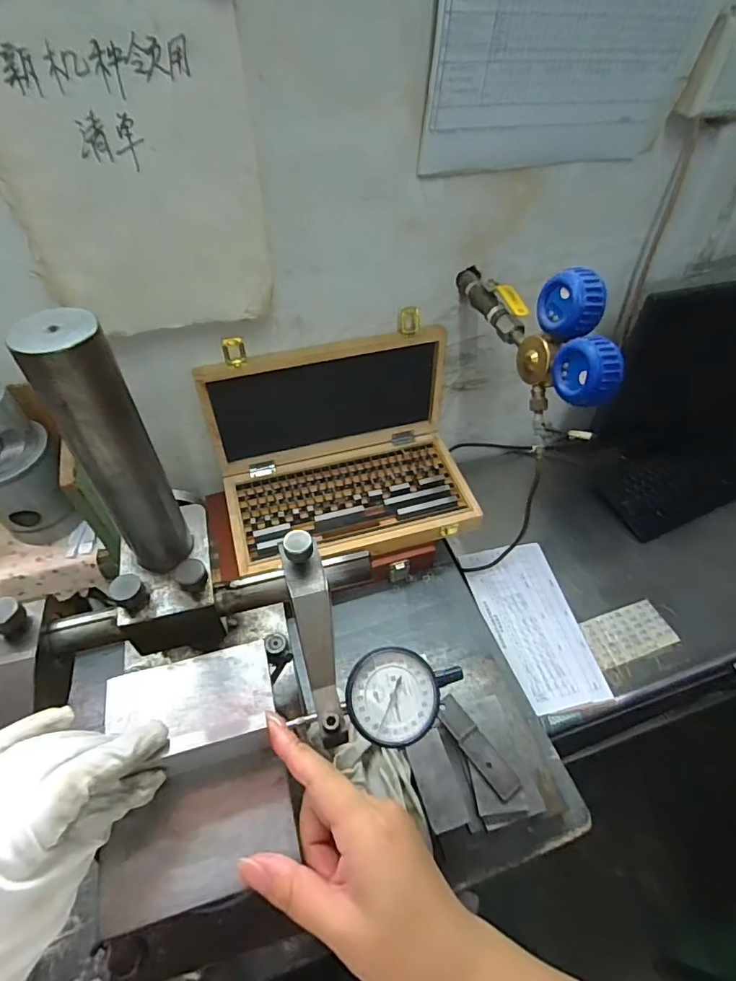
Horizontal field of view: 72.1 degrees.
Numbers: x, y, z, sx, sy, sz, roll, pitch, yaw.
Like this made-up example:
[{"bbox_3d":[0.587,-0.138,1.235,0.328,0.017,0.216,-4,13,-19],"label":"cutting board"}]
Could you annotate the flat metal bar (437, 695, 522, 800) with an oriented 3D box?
[{"bbox_3d":[0.114,0.268,0.530,0.027,0.009,0.107,-27,55,-22],"label":"flat metal bar"}]

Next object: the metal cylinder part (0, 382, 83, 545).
[{"bbox_3d":[-0.378,-0.023,0.531,0.083,0.174,0.078,-36,59,-28],"label":"metal cylinder part"}]

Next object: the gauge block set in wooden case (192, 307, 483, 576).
[{"bbox_3d":[-0.023,-0.060,0.685,0.331,0.214,0.226,-11,51,-11],"label":"gauge block set in wooden case"}]

